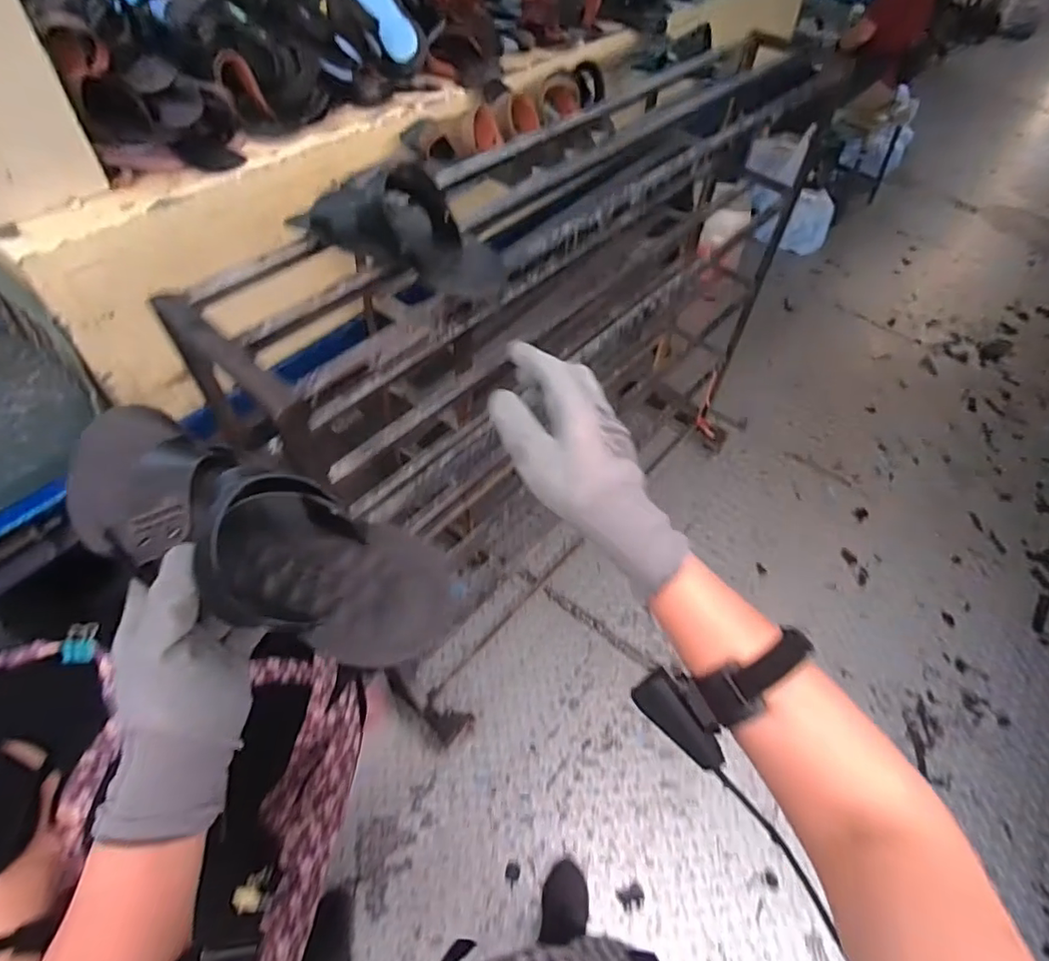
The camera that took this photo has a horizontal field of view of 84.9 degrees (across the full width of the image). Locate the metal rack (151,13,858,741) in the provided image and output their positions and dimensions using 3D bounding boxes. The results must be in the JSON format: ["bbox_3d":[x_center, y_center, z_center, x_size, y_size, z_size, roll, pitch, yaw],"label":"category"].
[{"bbox_3d":[0.114,-0.157,1.313,0.340,1.204,1.324,36,57,23],"label":"metal rack"}]

